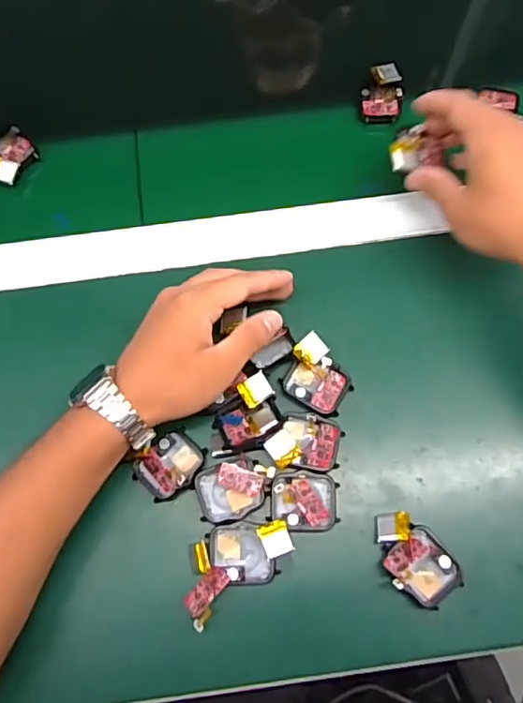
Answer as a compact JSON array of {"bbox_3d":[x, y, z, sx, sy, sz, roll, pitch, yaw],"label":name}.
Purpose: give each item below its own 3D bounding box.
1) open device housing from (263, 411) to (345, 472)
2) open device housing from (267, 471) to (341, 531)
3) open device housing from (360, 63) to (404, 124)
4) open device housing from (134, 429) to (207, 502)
[{"bbox_3d":[0.030,0.063,0.386,0.049,0.015,0.038,7,72,4],"label":"open device housing"},{"bbox_3d":[0.029,0.101,0.376,0.045,0.007,0.038,3,72,2],"label":"open device housing"},{"bbox_3d":[0.106,-0.228,0.493,0.036,0.019,0.054,2,72,2],"label":"open device housing"},{"bbox_3d":[-0.063,0.076,0.380,0.034,0.011,0.046,43,78,14],"label":"open device housing"}]

